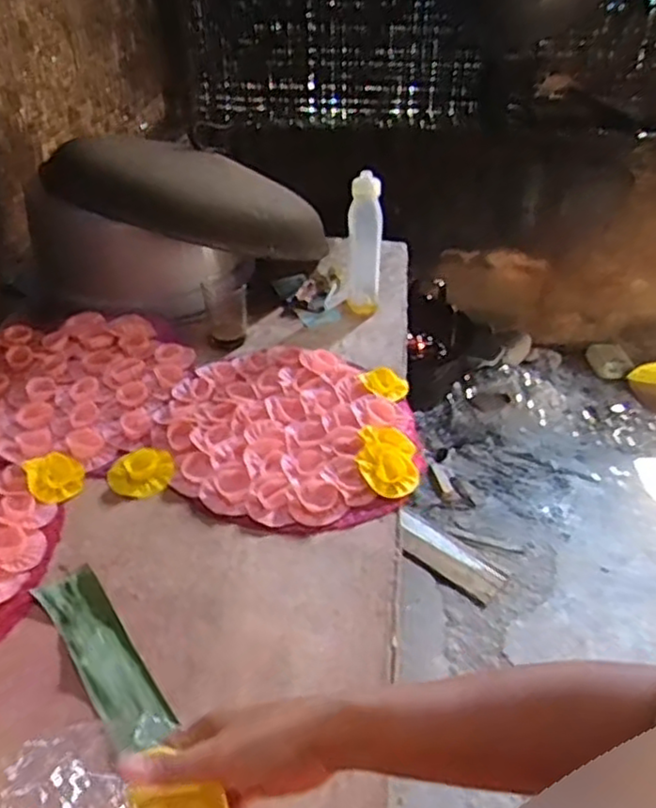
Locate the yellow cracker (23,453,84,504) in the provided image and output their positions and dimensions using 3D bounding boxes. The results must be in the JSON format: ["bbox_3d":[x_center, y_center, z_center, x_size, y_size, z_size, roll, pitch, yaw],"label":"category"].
[{"bbox_3d":[-0.322,0.083,0.820,0.061,0.029,0.064,2,36,-1],"label":"yellow cracker"}]

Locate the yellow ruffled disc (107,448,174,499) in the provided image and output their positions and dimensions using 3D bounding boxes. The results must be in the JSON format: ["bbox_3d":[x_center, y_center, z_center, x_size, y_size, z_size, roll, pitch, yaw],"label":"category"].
[{"bbox_3d":[-0.226,0.082,0.838,0.075,0.025,0.061,-8,37,-14],"label":"yellow ruffled disc"}]

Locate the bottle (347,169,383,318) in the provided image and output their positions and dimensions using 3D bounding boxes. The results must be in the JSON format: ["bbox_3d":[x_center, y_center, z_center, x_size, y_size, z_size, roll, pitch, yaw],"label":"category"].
[{"bbox_3d":[0.060,-0.254,1.104,0.052,0.215,0.046,-6,38,-9],"label":"bottle"}]

